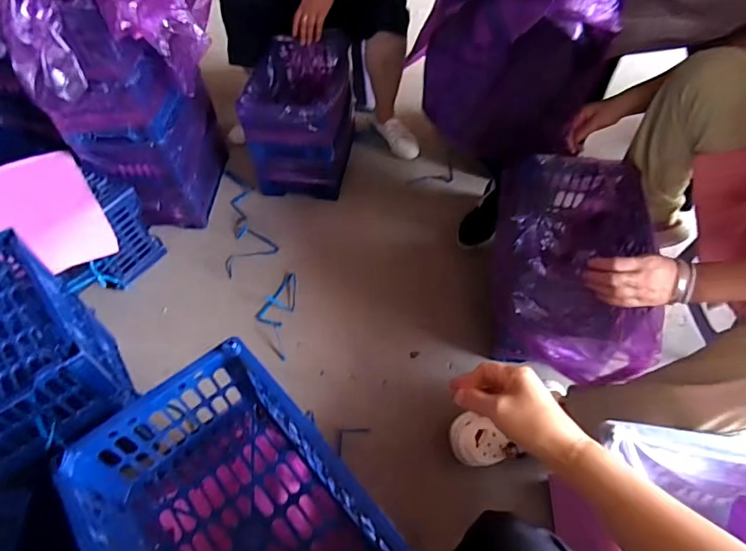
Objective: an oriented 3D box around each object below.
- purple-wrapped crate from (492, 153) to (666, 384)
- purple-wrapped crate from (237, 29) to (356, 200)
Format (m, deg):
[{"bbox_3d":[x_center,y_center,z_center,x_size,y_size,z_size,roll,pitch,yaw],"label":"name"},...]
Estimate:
[{"bbox_3d":[0.387,-0.003,0.954,0.272,0.256,0.447,8,52,8],"label":"purple-wrapped crate"},{"bbox_3d":[-0.190,-0.434,1.347,0.241,0.310,0.322,6,52,7],"label":"purple-wrapped crate"}]

